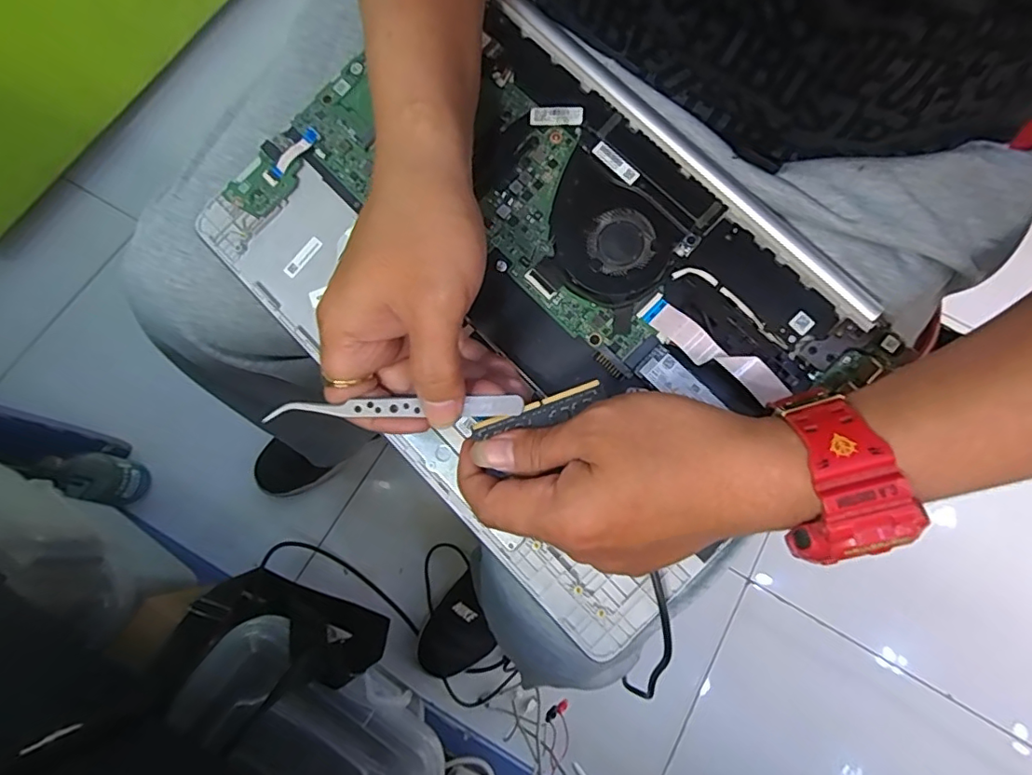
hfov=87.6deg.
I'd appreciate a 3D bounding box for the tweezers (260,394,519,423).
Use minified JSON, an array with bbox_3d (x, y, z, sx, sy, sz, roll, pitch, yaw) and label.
[{"bbox_3d":[-0.055,0.009,0.255,0.118,0.005,0.010,-1,75,-11],"label":"tweezers"}]

